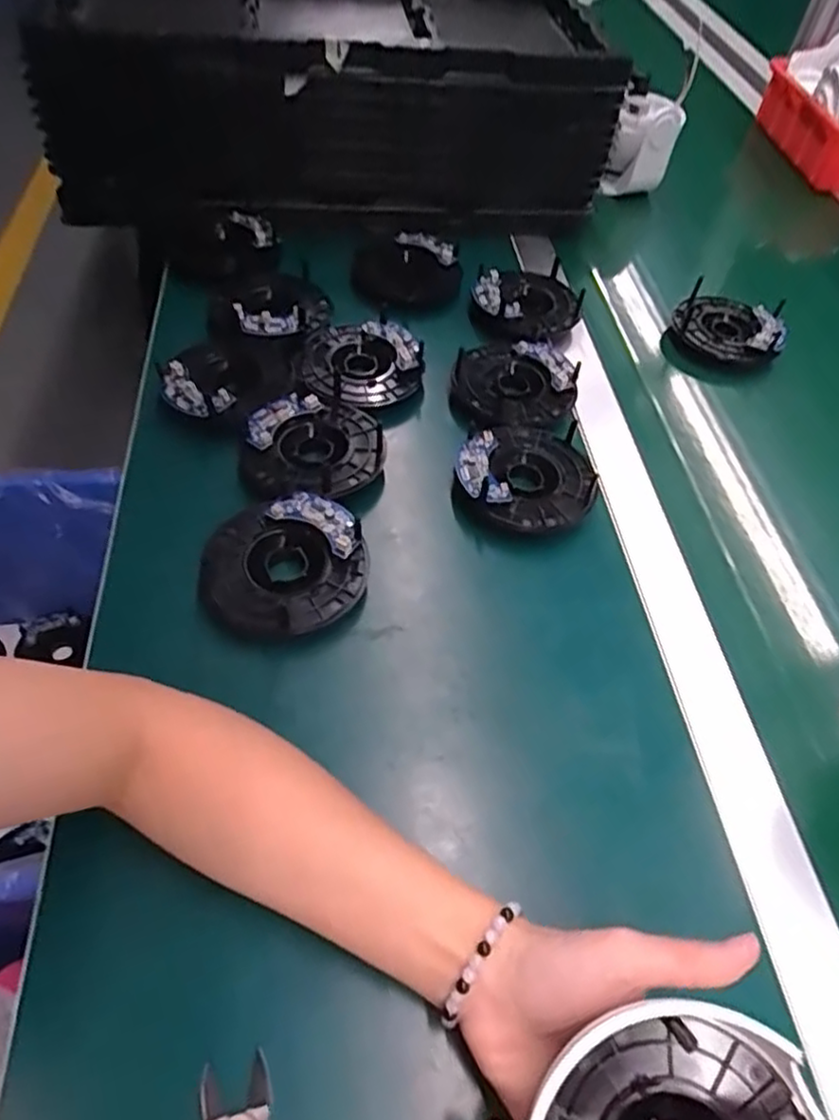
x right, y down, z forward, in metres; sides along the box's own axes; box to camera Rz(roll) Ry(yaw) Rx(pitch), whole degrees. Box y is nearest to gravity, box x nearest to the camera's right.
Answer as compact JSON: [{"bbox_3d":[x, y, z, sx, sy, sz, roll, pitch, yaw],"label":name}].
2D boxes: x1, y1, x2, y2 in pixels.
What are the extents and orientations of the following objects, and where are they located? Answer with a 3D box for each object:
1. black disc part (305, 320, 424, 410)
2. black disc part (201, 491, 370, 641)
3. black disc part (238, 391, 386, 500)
[{"bbox_3d":[-0.046,-0.164,0.555,0.094,0.017,0.095,2,54,-3],"label":"black disc part"},{"bbox_3d":[-0.085,0.003,0.433,0.101,0.023,0.091,-15,57,-15],"label":"black disc part"},{"bbox_3d":[-0.076,-0.083,0.488,0.098,0.019,0.089,-9,55,-11],"label":"black disc part"}]

